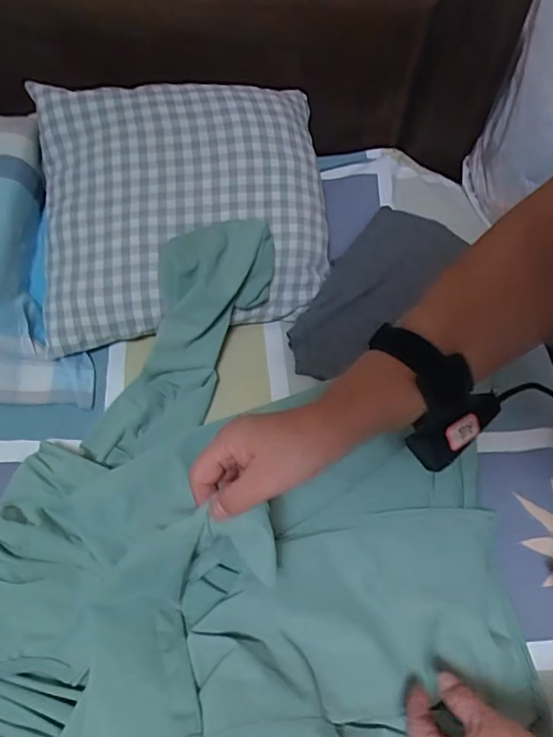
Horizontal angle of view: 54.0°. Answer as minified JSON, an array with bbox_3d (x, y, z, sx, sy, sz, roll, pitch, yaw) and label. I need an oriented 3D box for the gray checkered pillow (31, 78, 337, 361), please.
[{"bbox_3d":[-0.105,-0.190,0.649,0.338,0.090,0.306,-6,83,-9],"label":"gray checkered pillow"}]

